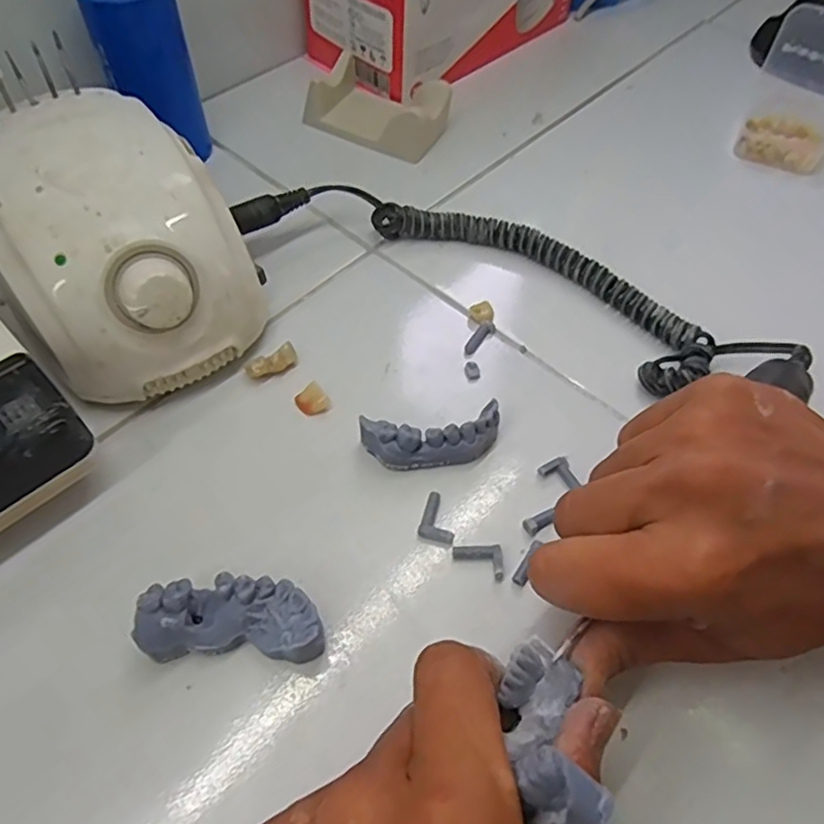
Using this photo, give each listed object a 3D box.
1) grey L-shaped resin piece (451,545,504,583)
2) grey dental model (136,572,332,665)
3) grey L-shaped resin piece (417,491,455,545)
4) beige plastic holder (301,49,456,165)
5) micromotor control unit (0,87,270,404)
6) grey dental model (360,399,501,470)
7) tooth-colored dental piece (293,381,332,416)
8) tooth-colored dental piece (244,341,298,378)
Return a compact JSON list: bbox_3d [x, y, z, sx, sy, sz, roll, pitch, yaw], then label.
[{"bbox_3d":[0.028,0.063,0.268,0.020,0.004,0.015,-2,57,-4],"label":"grey L-shaped resin piece"},{"bbox_3d":[-0.067,0.079,0.243,0.067,0.024,0.027,2,57,-1],"label":"grey dental model"},{"bbox_3d":[0.012,0.046,0.279,0.016,0.004,0.022,14,57,7],"label":"grey L-shaped resin piece"},{"bbox_3d":[-0.021,-0.206,0.429,0.087,0.031,0.055,30,60,16],"label":"beige plastic holder"},{"bbox_3d":[-0.138,-0.081,0.310,0.104,0.083,0.136,-32,63,-21],"label":"micromotor control unit"},{"bbox_3d":[0.009,0.013,0.292,0.062,0.020,0.023,-6,57,-6],"label":"grey dental model"},{"bbox_3d":[-0.048,-0.006,0.309,0.015,0.008,0.013,-23,61,-17],"label":"tooth-colored dental piece"},{"bbox_3d":[-0.070,-0.024,0.320,0.027,0.008,0.010,-35,65,-22],"label":"tooth-colored dental piece"}]

